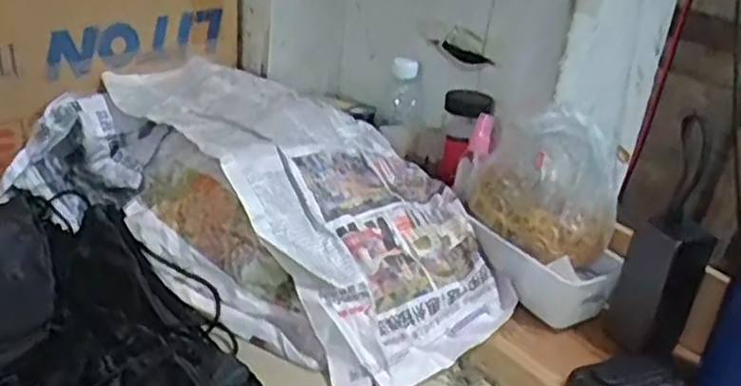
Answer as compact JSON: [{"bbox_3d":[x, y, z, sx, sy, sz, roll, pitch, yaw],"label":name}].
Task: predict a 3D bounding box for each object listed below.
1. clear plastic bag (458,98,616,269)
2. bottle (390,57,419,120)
[{"bbox_3d":[0.164,-0.019,0.735,0.081,0.125,0.164,-15,34,-36],"label":"clear plastic bag"},{"bbox_3d":[0.041,-0.125,0.879,0.030,0.074,0.029,6,27,-1],"label":"bottle"}]

